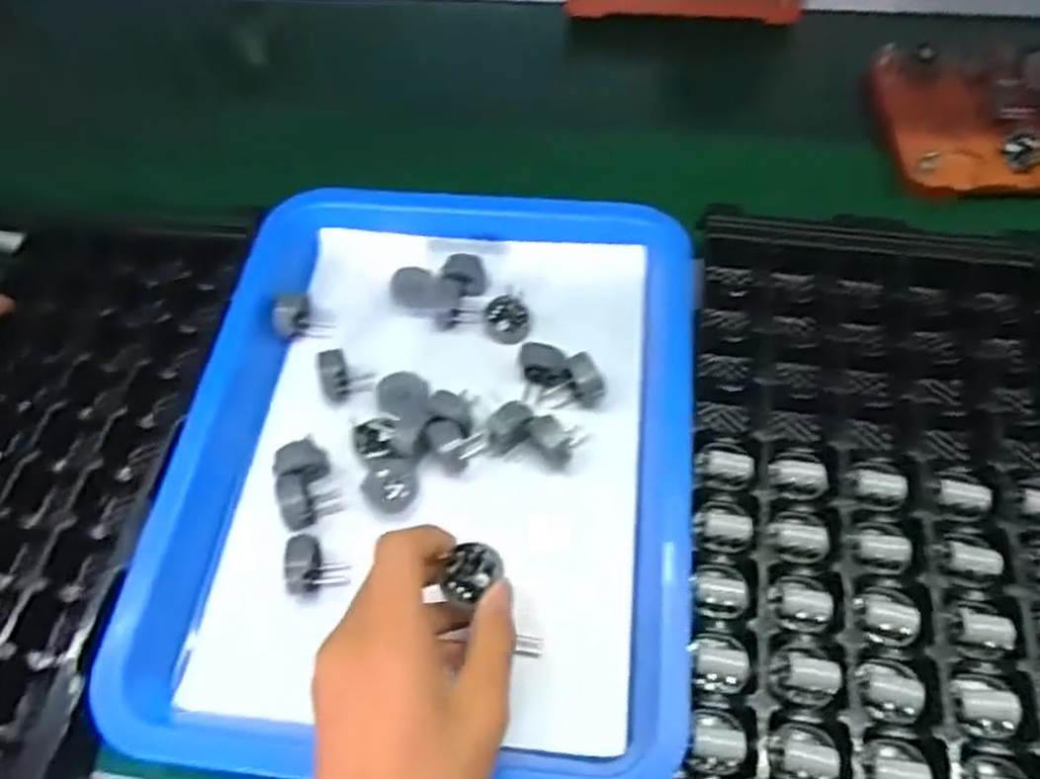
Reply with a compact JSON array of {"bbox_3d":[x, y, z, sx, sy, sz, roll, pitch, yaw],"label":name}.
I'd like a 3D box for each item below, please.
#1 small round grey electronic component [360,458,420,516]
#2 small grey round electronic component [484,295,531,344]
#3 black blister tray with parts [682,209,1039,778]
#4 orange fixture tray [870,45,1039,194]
[{"bbox_3d":[-0.068,0.052,0.405,0.026,0.019,0.026,-2,57,3],"label":"small round grey electronic component"},{"bbox_3d":[-0.008,-0.043,0.455,0.026,0.015,0.025,-2,57,3],"label":"small grey round electronic component"},{"bbox_3d":[0.183,0.059,0.368,0.193,0.028,0.353,6,57,8],"label":"black blister tray with parts"},{"bbox_3d":[0.359,-0.197,0.536,0.189,0.022,0.148,-1,57,3],"label":"orange fixture tray"}]

